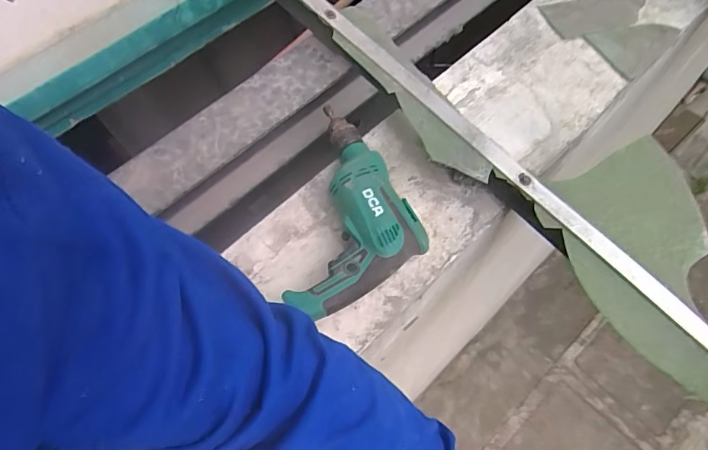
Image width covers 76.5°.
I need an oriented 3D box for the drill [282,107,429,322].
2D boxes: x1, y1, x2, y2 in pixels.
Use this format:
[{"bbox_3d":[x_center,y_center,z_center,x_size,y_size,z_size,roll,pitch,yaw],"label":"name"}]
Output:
[{"bbox_3d":[0.017,-0.020,0.597,0.165,0.063,0.291,8,63,8],"label":"drill"}]

